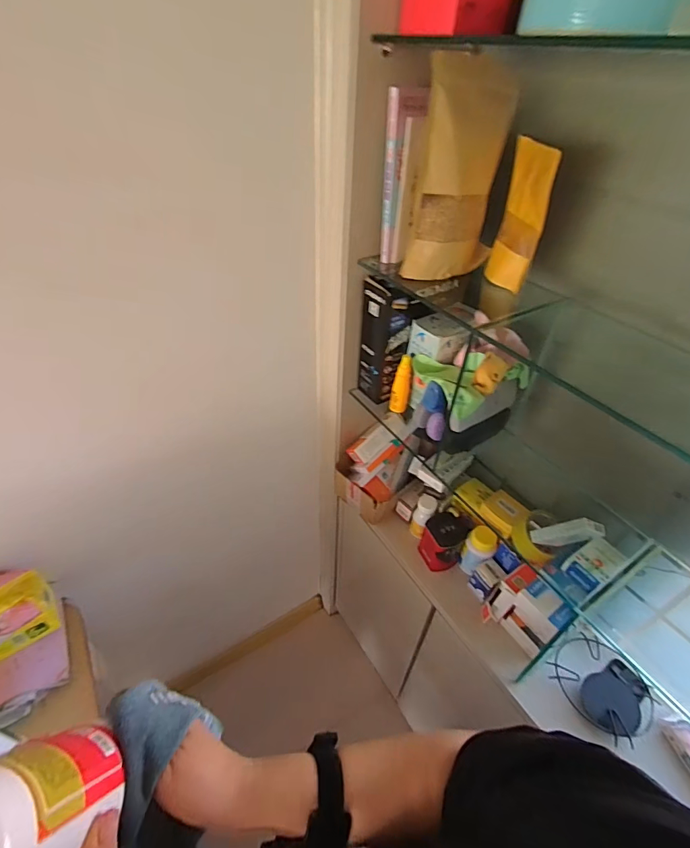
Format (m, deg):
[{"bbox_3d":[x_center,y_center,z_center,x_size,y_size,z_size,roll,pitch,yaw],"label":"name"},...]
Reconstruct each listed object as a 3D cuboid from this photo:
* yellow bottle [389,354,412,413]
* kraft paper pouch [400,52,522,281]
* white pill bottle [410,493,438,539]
[{"bbox_3d":[0.111,-0.077,0.812,0.034,0.118,0.026,16,43,13],"label":"yellow bottle"},{"bbox_3d":[0.171,-0.357,0.607,0.161,0.254,0.073,-31,53,-32],"label":"kraft paper pouch"},{"bbox_3d":[0.174,0.205,0.922,0.041,0.103,0.054,20,45,17],"label":"white pill bottle"}]

